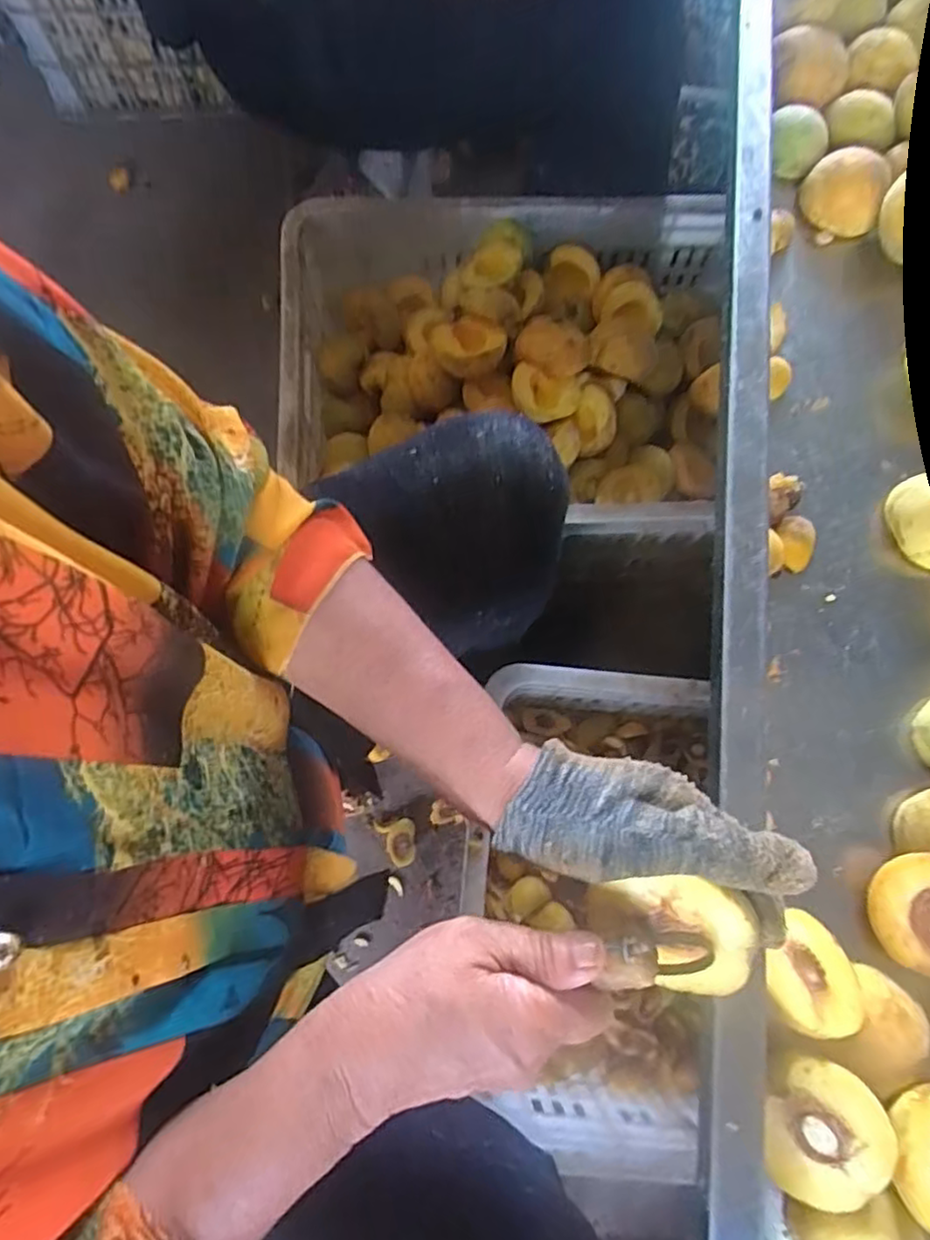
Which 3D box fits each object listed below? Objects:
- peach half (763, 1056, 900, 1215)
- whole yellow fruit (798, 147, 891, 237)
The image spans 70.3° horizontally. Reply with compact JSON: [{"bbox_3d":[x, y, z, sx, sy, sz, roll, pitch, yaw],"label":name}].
[{"bbox_3d":[0.188,0.264,0.347,0.056,0.032,0.067,26,96,25],"label":"peach half"},{"bbox_3d":[0.296,-0.334,0.520,0.060,0.045,0.054,24,76,5],"label":"whole yellow fruit"}]

